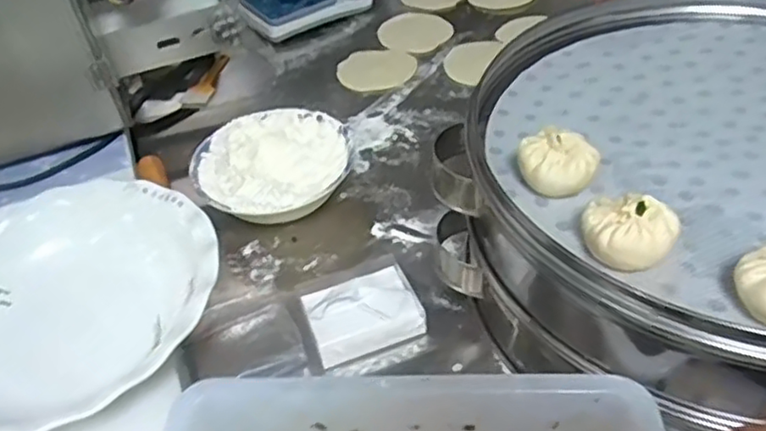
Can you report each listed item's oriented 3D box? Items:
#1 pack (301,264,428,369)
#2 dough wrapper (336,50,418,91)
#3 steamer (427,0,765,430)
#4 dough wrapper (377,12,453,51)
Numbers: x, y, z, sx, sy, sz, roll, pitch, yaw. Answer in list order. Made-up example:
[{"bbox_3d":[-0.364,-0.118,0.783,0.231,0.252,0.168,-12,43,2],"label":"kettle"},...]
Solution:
[{"bbox_3d":[-0.022,0.094,0.668,0.109,0.046,0.083,-18,45,-11],"label":"pack"},{"bbox_3d":[-0.010,-0.238,1.061,0.125,0.011,0.125,-6,44,1],"label":"dough wrapper"},{"bbox_3d":[0.340,-0.033,0.623,0.505,0.163,0.478,-30,48,-23],"label":"steamer"},{"bbox_3d":[0.055,-0.321,1.127,0.124,0.011,0.124,-4,44,3],"label":"dough wrapper"}]

